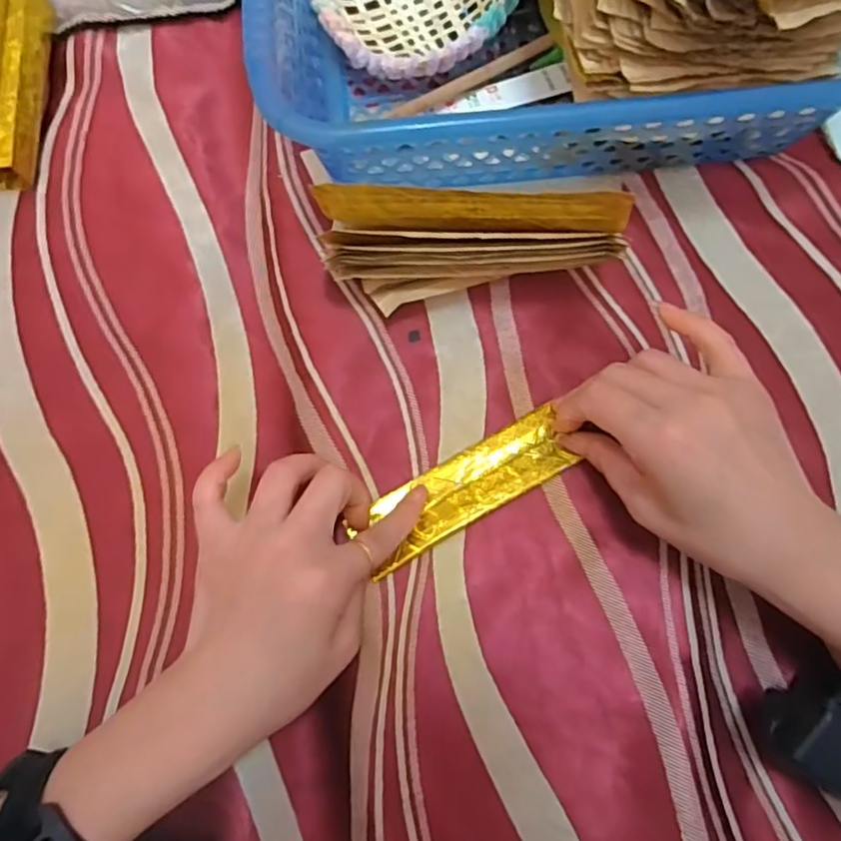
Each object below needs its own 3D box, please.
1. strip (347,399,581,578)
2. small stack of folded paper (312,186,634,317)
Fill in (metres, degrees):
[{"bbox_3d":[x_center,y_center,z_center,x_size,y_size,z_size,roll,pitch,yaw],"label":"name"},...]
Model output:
[{"bbox_3d":[0.025,0.034,0.317,0.114,0.005,0.037,-31,77,-9],"label":"strip"},{"bbox_3d":[0.024,-0.082,0.314,0.150,0.073,0.043,7,76,4],"label":"small stack of folded paper"}]

